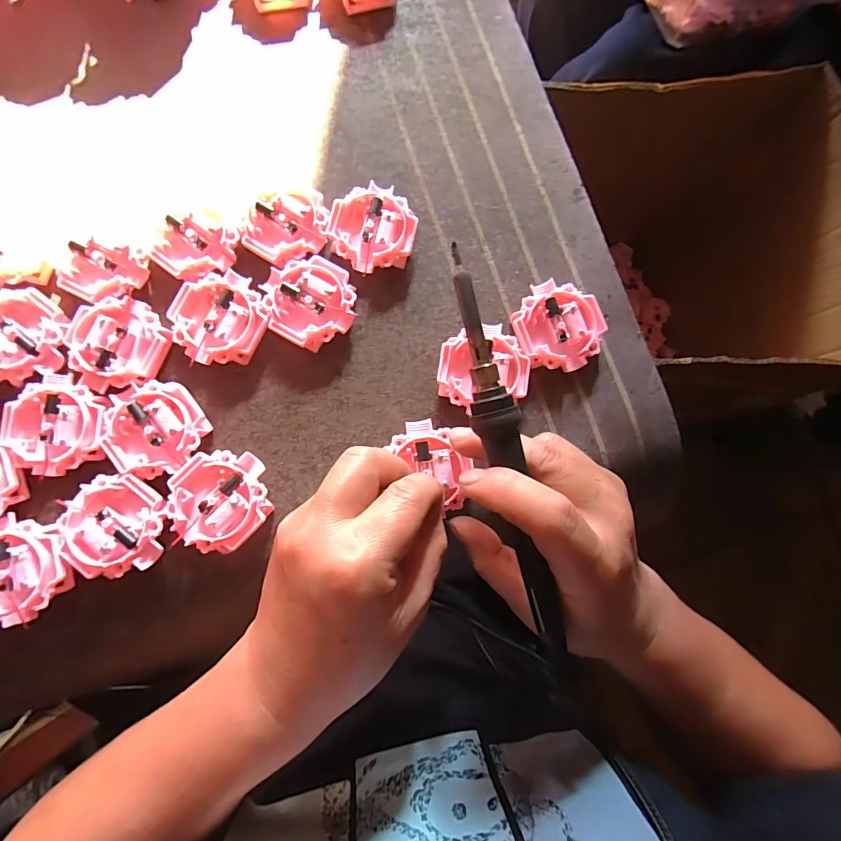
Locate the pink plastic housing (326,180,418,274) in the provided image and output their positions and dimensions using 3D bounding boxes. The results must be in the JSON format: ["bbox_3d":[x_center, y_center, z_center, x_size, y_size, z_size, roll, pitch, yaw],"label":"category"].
[{"bbox_3d":[-0.029,-0.117,0.274,0.051,0.016,0.051,0,81,-1],"label":"pink plastic housing"}]

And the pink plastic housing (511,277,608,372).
[{"bbox_3d":[0.083,-0.057,0.269,0.051,0.015,0.055,0,81,-1],"label":"pink plastic housing"}]

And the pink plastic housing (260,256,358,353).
[{"bbox_3d":[-0.066,-0.071,0.265,0.053,0.015,0.051,0,81,-1],"label":"pink plastic housing"}]

